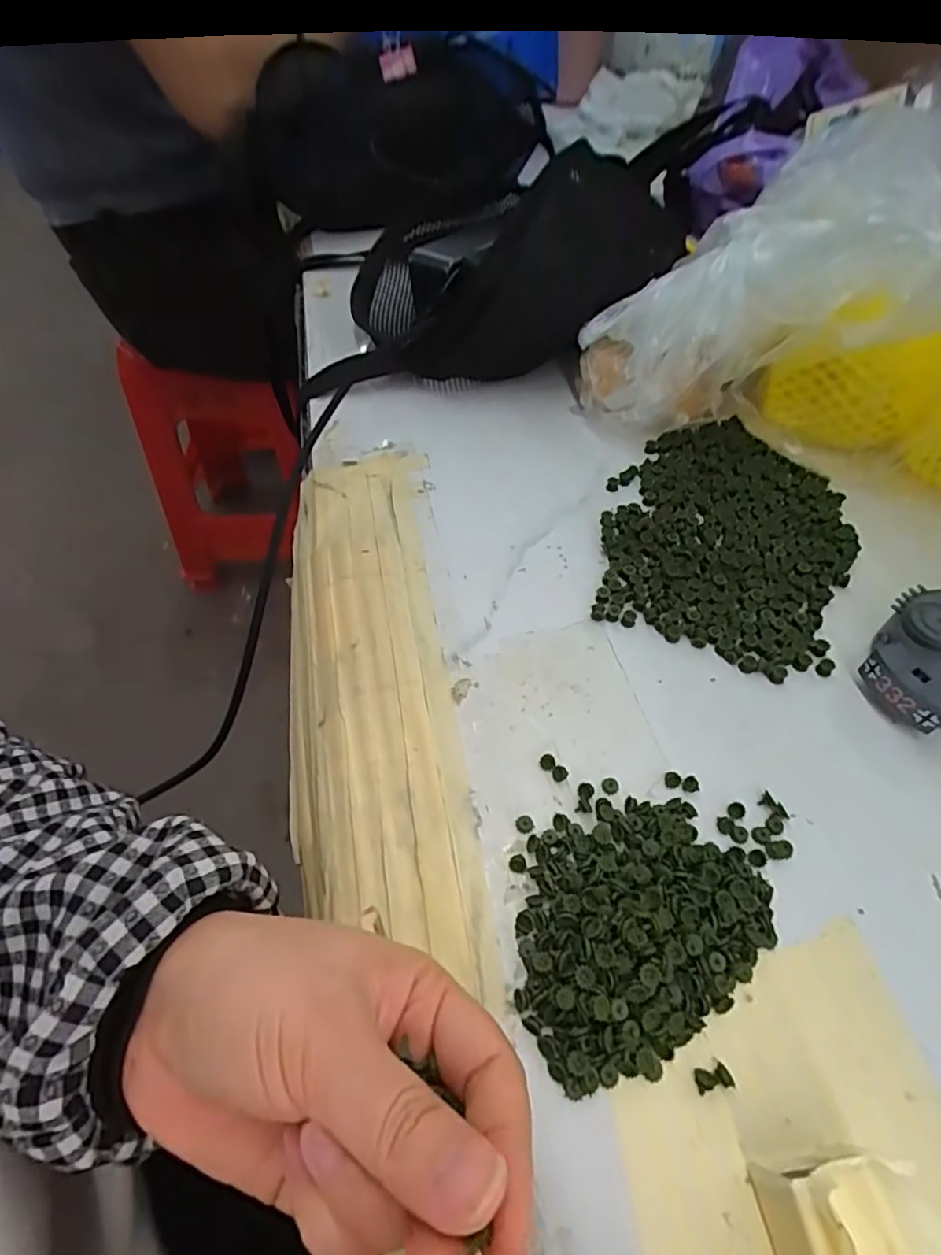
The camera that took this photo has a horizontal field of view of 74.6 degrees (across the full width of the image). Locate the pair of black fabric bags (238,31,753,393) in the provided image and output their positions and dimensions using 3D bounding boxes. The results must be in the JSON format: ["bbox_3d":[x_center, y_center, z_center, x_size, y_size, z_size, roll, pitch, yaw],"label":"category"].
[{"bbox_3d":[-0.043,-0.387,0.541,0.250,0.112,0.447,-10,54,-9],"label":"pair of black fabric bags"}]

